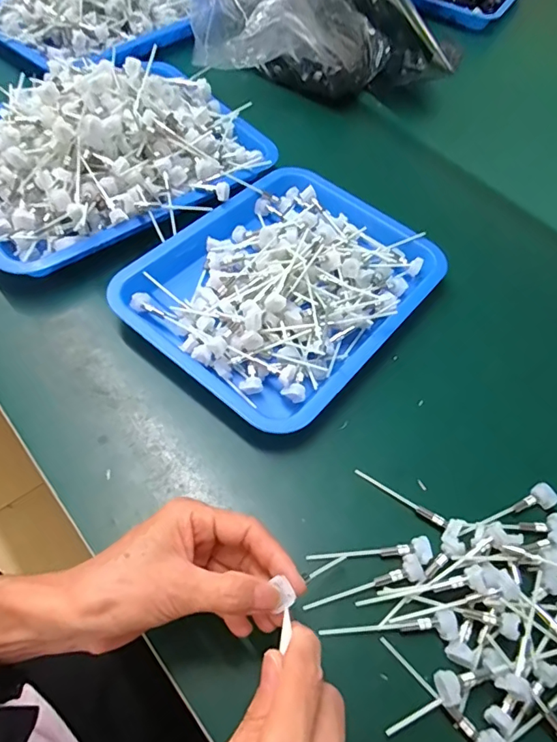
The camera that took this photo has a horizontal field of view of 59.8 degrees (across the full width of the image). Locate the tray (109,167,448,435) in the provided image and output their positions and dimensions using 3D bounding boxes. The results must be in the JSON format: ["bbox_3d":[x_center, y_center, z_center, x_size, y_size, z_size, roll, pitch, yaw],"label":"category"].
[{"bbox_3d":[0.011,-0.093,0.466,0.225,0.042,0.288,37,65,17],"label":"tray"}]

